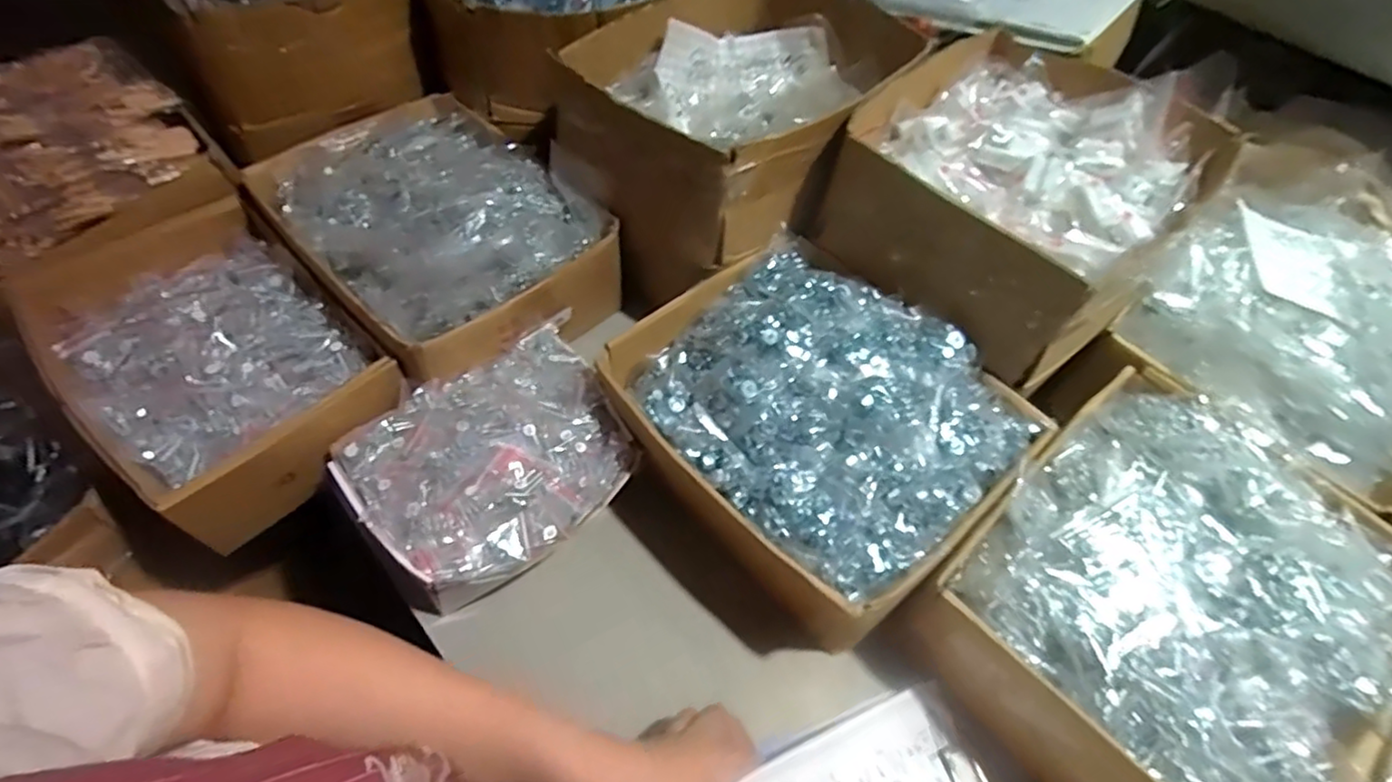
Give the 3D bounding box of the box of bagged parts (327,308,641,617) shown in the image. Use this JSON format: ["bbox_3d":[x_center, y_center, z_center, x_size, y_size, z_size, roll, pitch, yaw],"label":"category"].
[{"bbox_3d":[-0.174,0.064,0.575,0.231,0.080,0.194,-31,63,-23],"label":"box of bagged parts"}]

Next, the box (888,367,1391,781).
[{"bbox_3d":[0.363,0.156,0.503,0.323,0.130,0.258,-36,65,-25],"label":"box"}]

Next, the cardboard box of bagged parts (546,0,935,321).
[{"bbox_3d":[0.055,-0.284,0.734,0.260,0.213,0.376,36,60,19],"label":"cardboard box of bagged parts"}]

